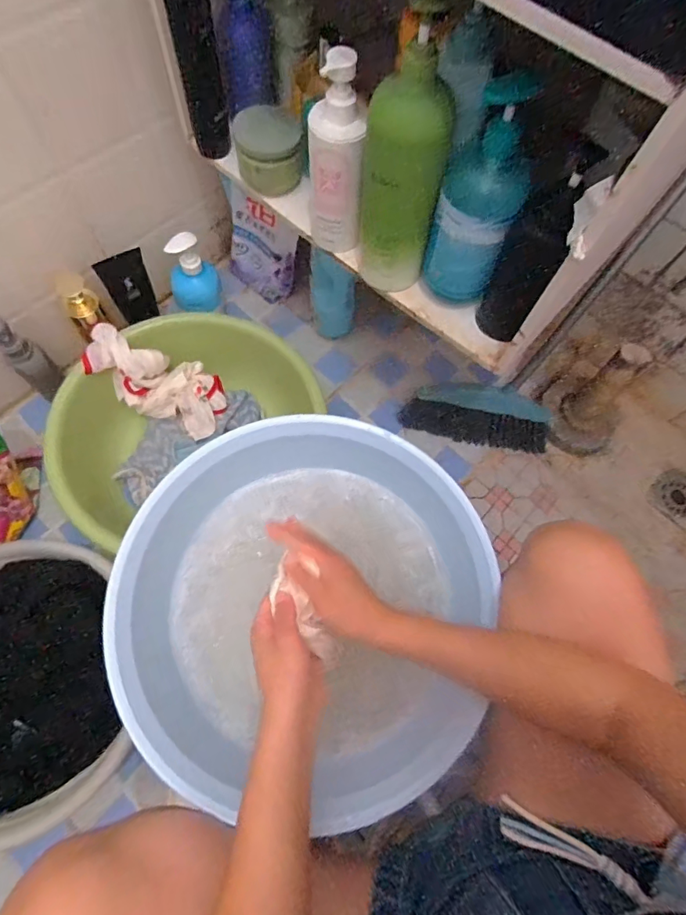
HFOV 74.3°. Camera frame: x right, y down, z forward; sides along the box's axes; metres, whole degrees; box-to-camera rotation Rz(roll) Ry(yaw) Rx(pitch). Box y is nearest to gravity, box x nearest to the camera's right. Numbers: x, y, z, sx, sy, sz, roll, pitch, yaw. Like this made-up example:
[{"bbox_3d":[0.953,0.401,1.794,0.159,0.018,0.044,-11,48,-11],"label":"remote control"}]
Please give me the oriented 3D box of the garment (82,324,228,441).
[{"bbox_3d":[-0.305,-0.126,0.745,0.231,0.080,0.110,29,68,-15],"label":"garment"}]

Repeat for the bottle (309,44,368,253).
[{"bbox_3d":[-0.008,-0.311,0.491,0.057,0.191,0.055,-2,69,-4],"label":"bottle"}]

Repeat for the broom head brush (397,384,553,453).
[{"bbox_3d":[0.252,-0.079,0.856,0.274,0.066,0.098,6,68,-1],"label":"broom head brush"}]

